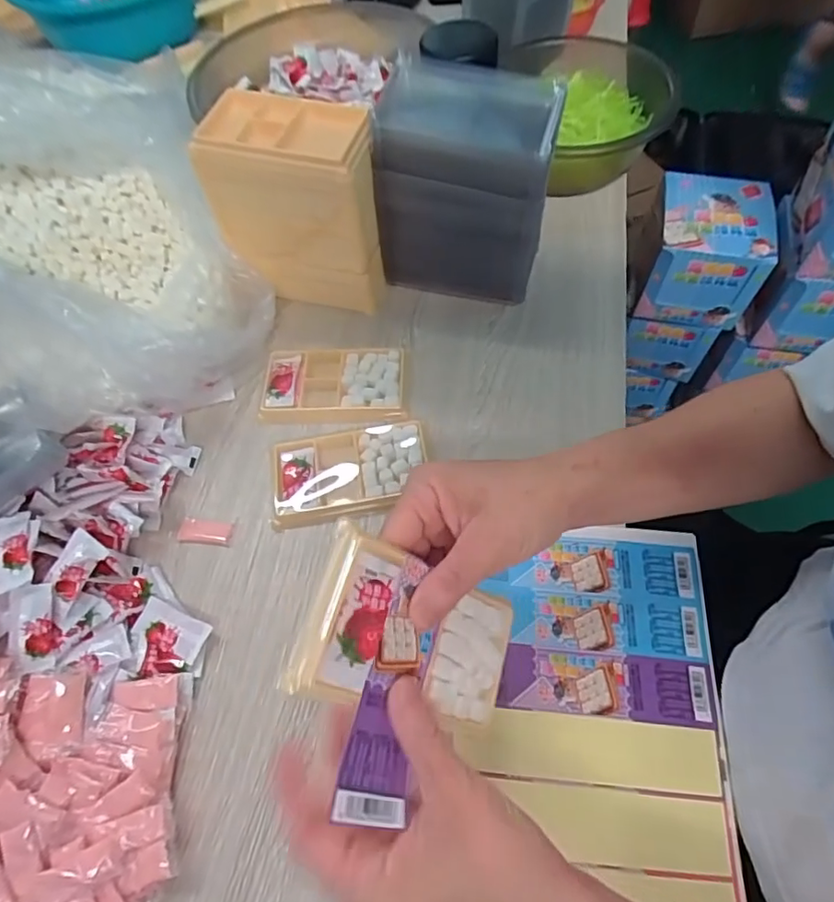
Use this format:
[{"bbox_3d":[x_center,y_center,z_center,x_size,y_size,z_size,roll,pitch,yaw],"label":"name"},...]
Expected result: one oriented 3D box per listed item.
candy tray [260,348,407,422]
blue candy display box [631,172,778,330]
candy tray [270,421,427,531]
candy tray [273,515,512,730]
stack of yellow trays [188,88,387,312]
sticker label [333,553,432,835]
[{"bbox_3d":[-0.076,-0.060,0.498,0.127,0.013,0.072,0,59,4],"label":"candy tray"},{"bbox_3d":[0.417,-0.292,0.809,0.146,0.135,0.166,11,61,10],"label":"blue candy display box"},{"bbox_3d":[-0.054,0.017,0.452,0.124,0.020,0.075,-9,59,-1],"label":"candy tray"},{"bbox_3d":[0.001,0.094,0.280,0.011,0.131,0.071,-6,61,46],"label":"candy tray"},{"bbox_3d":[-0.103,-0.216,0.506,0.140,0.162,0.074,11,61,11],"label":"stack of yellow trays"},{"bbox_3d":[-0.008,0.108,0.260,0.010,0.036,0.112,-11,60,49],"label":"sticker label"}]

